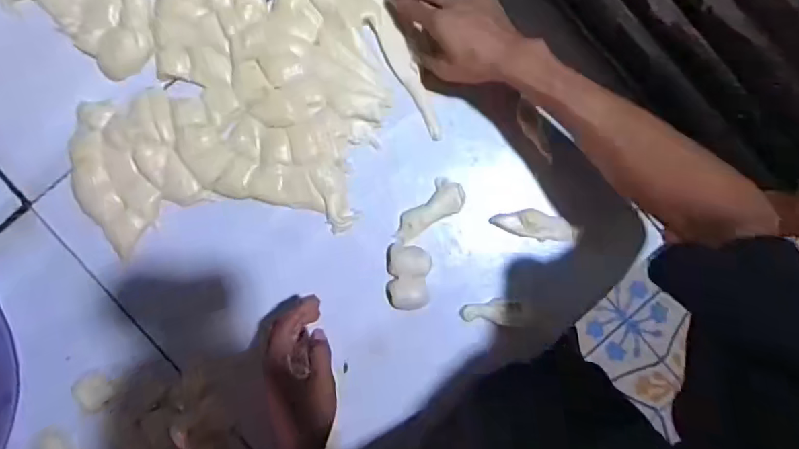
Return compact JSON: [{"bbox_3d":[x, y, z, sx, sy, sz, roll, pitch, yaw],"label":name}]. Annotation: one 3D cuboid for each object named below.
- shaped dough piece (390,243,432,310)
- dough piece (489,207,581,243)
[{"bbox_3d":[0.012,0.057,0.588,0.043,0.015,0.068,0,89,-1],"label":"shaped dough piece"},{"bbox_3d":[0.152,0.001,0.596,0.099,0.019,0.031,13,89,-1],"label":"dough piece"}]

